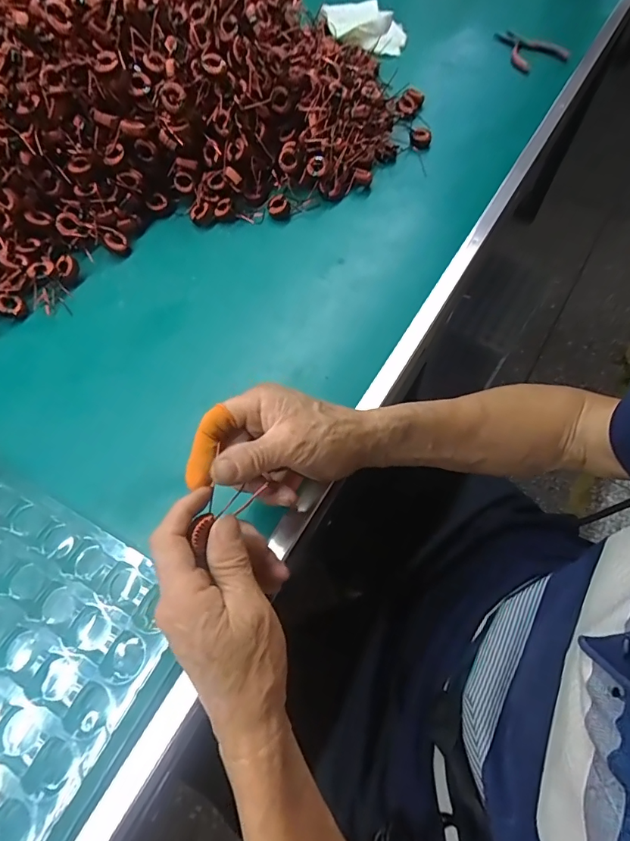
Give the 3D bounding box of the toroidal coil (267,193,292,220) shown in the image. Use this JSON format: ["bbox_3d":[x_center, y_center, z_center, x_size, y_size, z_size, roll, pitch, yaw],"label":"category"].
[{"bbox_3d":[-0.042,-0.251,0.532,0.026,0.015,0.026,-8,69,22],"label":"toroidal coil"}]

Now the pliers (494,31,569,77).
[{"bbox_3d":[0.333,-0.596,0.719,0.087,0.021,0.117,-27,66,-13],"label":"pliers"}]

